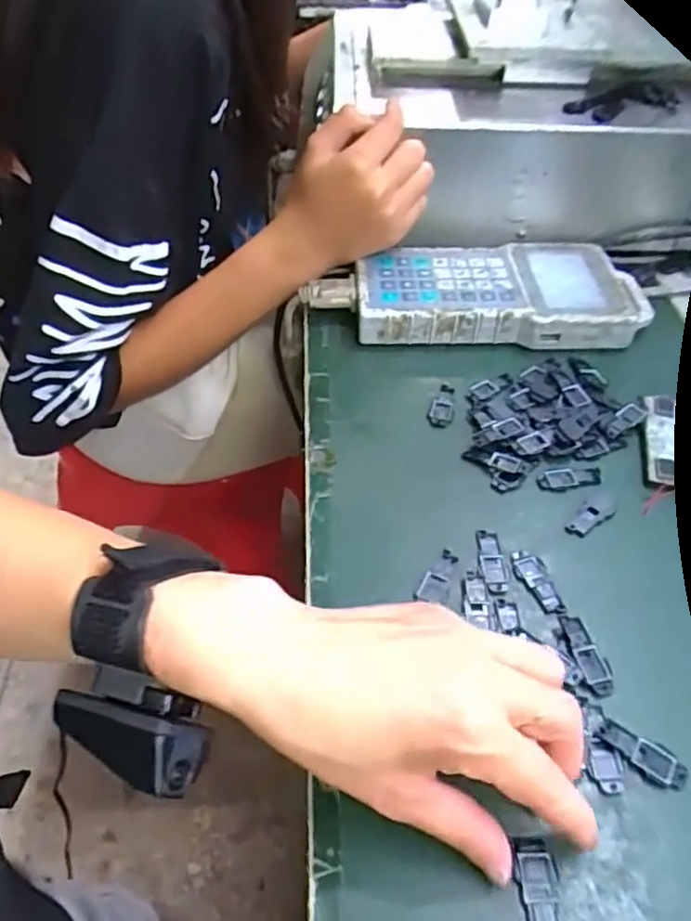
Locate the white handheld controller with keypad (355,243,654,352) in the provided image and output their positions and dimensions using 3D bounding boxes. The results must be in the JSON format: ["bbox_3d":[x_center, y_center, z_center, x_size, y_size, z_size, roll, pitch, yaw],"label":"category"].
[{"bbox_3d":[0.123,-0.129,0.524,0.231,0.034,0.101,-1,46,-2],"label":"white handheld controller with keypad"}]

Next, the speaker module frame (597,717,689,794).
[{"bbox_3d":[0.133,0.132,0.300,0.039,0.005,0.016,23,50,20],"label":"speaker module frame"}]

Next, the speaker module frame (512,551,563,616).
[{"bbox_3d":[0.103,0.065,0.361,0.016,0.004,0.040,-9,47,-10],"label":"speaker module frame"}]

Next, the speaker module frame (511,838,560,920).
[{"bbox_3d":[0.077,0.172,0.264,0.017,0.005,0.039,1,46,-1],"label":"speaker module frame"}]

